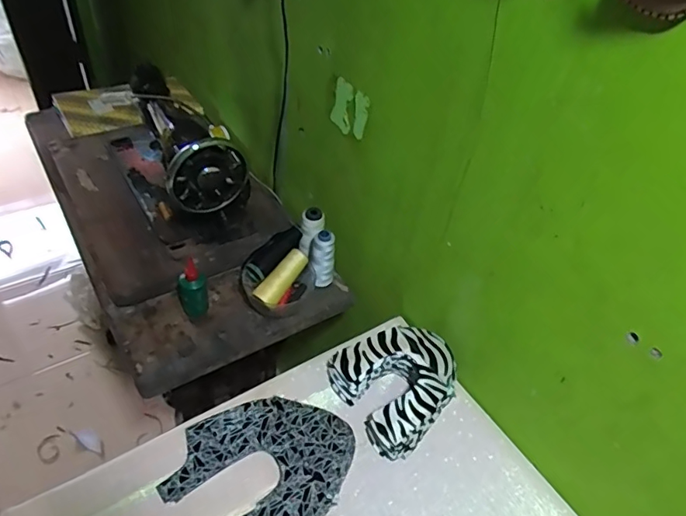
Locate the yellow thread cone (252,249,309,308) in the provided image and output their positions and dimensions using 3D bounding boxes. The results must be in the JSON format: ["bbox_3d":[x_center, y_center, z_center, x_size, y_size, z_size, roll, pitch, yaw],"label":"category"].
[{"bbox_3d":[-0.102,0.035,0.859,0.038,0.038,0.115,30,62,21],"label":"yellow thread cone"}]

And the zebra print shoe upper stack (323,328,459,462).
[{"bbox_3d":[0.086,0.184,0.759,0.167,0.082,0.168,-25,53,-29],"label":"zebra print shoe upper stack"}]

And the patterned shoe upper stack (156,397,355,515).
[{"bbox_3d":[-0.103,0.278,0.664,0.247,0.041,0.191,-24,52,-29],"label":"patterned shoe upper stack"}]

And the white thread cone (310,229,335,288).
[{"bbox_3d":[-0.038,0.008,0.898,0.047,0.115,0.050,7,44,-1],"label":"white thread cone"}]

